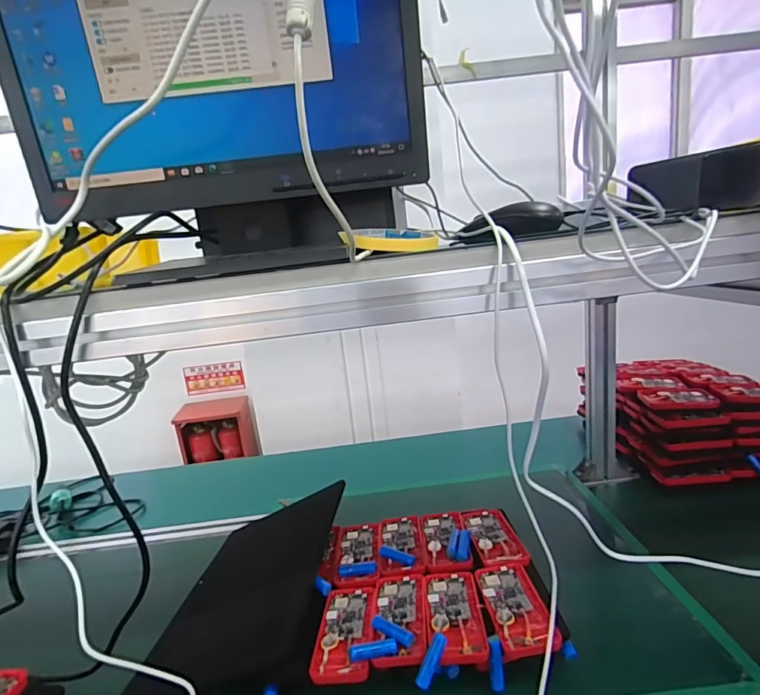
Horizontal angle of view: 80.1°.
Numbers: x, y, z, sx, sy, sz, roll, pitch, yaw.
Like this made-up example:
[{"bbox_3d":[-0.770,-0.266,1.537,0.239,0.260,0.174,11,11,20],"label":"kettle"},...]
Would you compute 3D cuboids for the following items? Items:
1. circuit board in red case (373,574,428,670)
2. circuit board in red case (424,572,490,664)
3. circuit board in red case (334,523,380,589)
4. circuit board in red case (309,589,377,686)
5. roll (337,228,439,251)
[{"bbox_3d":[0.024,0.318,0.538,0.062,0.013,0.124,-5,12,4],"label":"circuit board in red case"},{"bbox_3d":[0.086,0.310,0.530,0.064,0.011,0.123,-5,12,5],"label":"circuit board in red case"},{"bbox_3d":[-0.033,0.296,0.654,0.061,0.011,0.129,-7,12,-1],"label":"circuit board in red case"},{"bbox_3d":[-0.039,0.330,0.528,0.063,0.011,0.124,-5,12,4],"label":"circuit board in red case"},{"bbox_3d":[0.012,-0.103,0.431,0.083,0.025,0.094,-5,12,8],"label":"roll"}]

